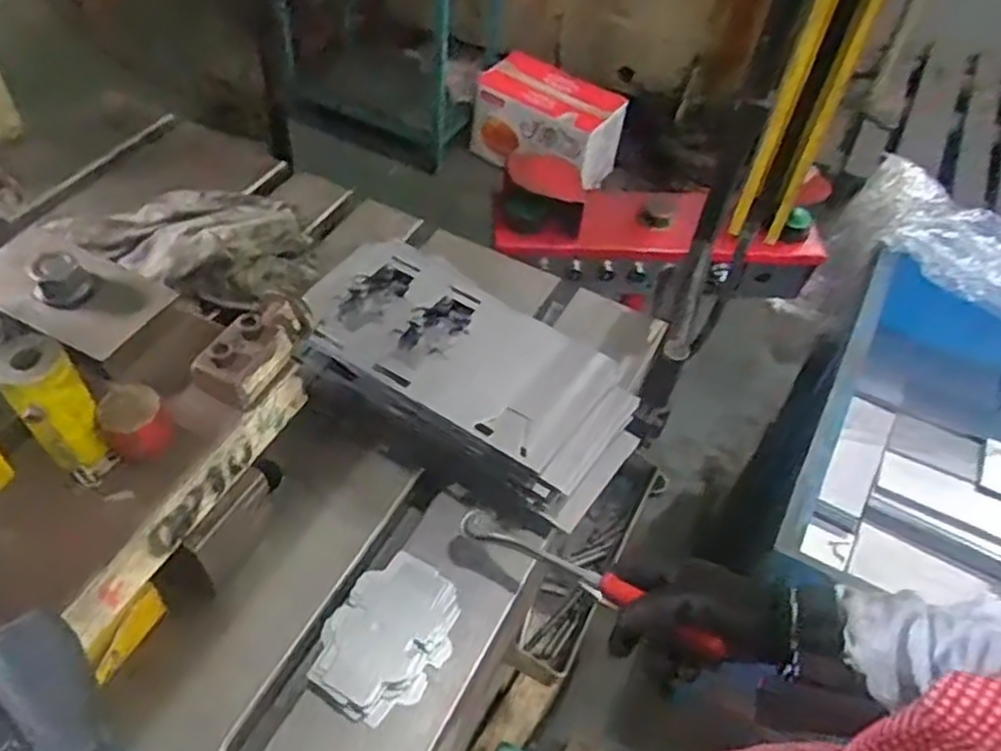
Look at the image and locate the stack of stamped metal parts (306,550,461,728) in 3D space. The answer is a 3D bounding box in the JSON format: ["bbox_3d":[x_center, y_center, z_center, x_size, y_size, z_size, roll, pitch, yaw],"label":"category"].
[{"bbox_3d":[-0.083,0.196,0.569,0.085,0.019,0.116,29,55,17],"label":"stack of stamped metal parts"}]

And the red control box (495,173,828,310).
[{"bbox_3d":[0.264,-0.230,1.279,0.543,0.181,0.141,2,52,-3],"label":"red control box"}]

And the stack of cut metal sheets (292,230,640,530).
[{"bbox_3d":[-0.034,-0.009,0.674,0.321,0.061,0.168,34,57,21],"label":"stack of cut metal sheets"}]

